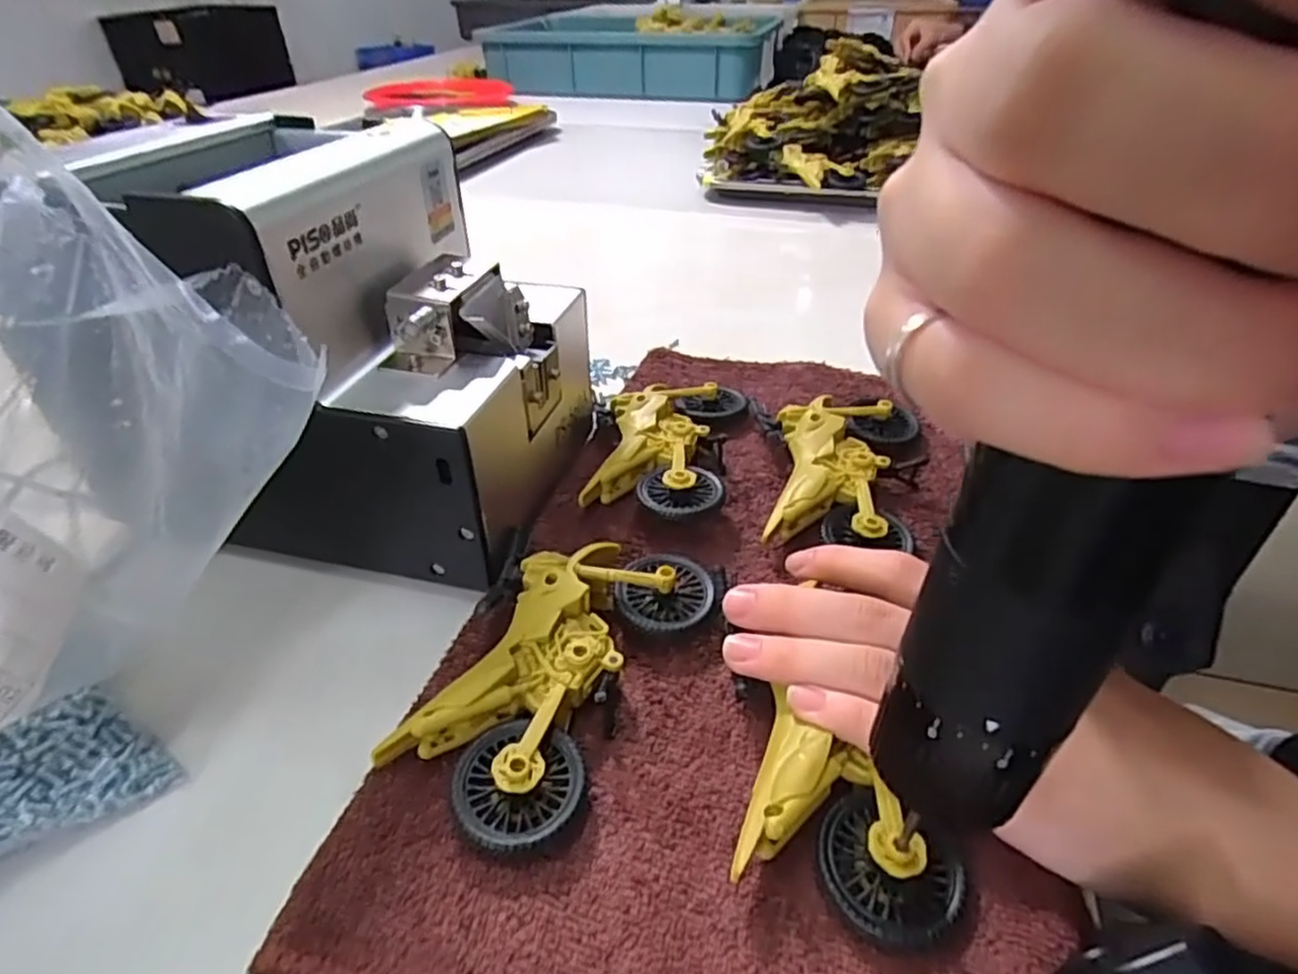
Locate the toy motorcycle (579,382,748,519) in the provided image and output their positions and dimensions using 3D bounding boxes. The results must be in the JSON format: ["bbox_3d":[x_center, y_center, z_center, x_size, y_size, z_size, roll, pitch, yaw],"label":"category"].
[{"bbox_3d":[0.004,-0.022,0.334,0.072,0.024,0.107,8,38,11],"label":"toy motorcycle"}]

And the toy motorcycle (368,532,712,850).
[{"bbox_3d":[-0.032,0.056,0.232,0.072,0.024,0.115,16,40,19],"label":"toy motorcycle"}]

